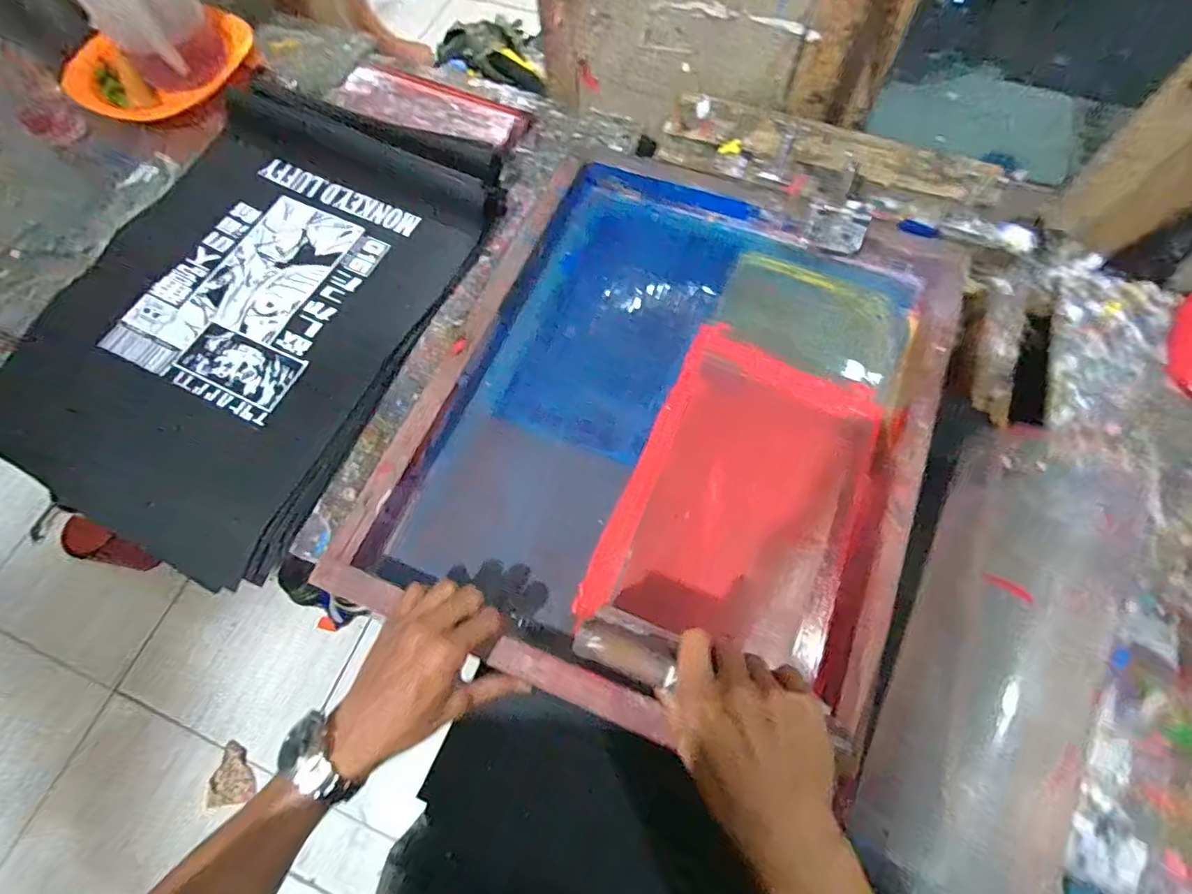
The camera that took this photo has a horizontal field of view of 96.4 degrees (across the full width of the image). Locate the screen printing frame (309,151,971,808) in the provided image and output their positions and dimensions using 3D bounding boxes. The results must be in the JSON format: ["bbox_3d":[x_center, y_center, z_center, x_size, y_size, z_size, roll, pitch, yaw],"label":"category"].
[{"bbox_3d":[0.077,-0.033,0.523,0.442,0.059,0.555,22,69,9],"label":"screen printing frame"}]

